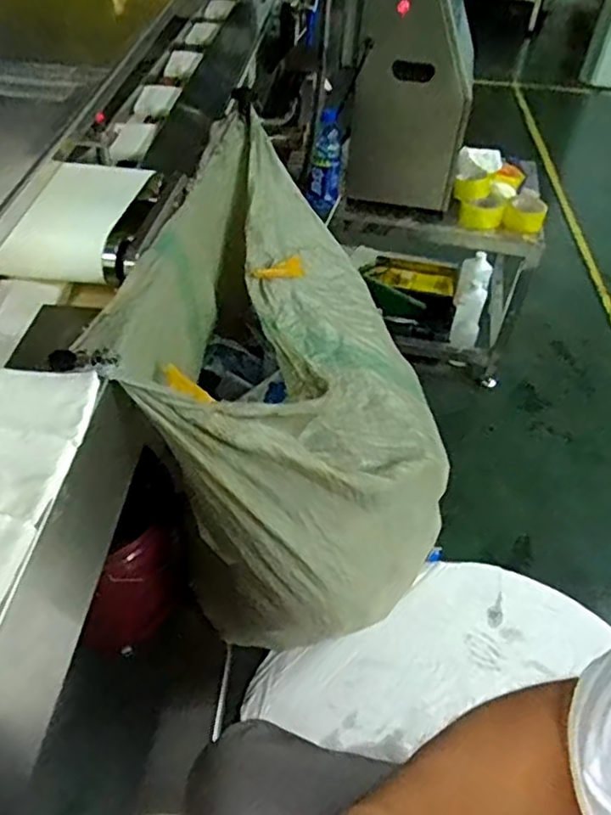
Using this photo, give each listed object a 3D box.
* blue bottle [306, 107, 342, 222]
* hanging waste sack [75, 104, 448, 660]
[{"bbox_3d":[0.055,-0.620,1.618,0.077,0.248,0.067,-29,54,-28],"label":"blue bottle"},{"bbox_3d":[0.023,-0.009,1.075,0.449,0.679,0.660,6,46,1],"label":"hanging waste sack"}]

